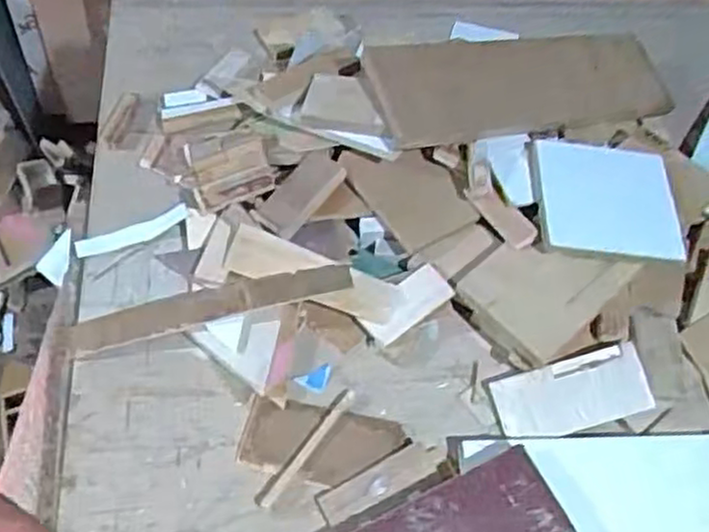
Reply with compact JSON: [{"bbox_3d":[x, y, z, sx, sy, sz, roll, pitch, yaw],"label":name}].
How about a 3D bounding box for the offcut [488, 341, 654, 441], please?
[{"bbox_3d":[0.203,0.120,0.679,0.144,0.007,0.064,-14,75,-8],"label":"offcut"}]

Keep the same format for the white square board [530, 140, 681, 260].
[{"bbox_3d":[0.250,-0.065,0.730,0.138,0.011,0.126,1,66,-4],"label":"white square board"}]

